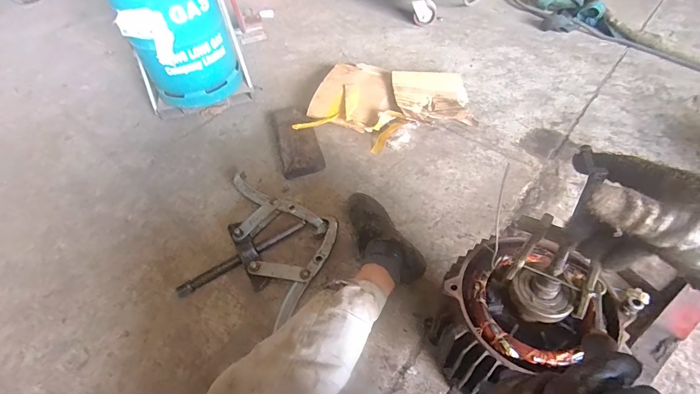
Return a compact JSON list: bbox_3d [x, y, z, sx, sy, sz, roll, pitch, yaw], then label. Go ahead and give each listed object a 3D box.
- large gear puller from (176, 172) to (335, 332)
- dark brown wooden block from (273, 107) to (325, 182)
[{"bbox_3d":[-0.230,0.123,0.877,0.355,0.045,0.339,20,56,20],"label":"large gear puller"},{"bbox_3d":[-0.170,-0.184,1.122,0.119,0.041,0.322,-15,52,-6],"label":"dark brown wooden block"}]

